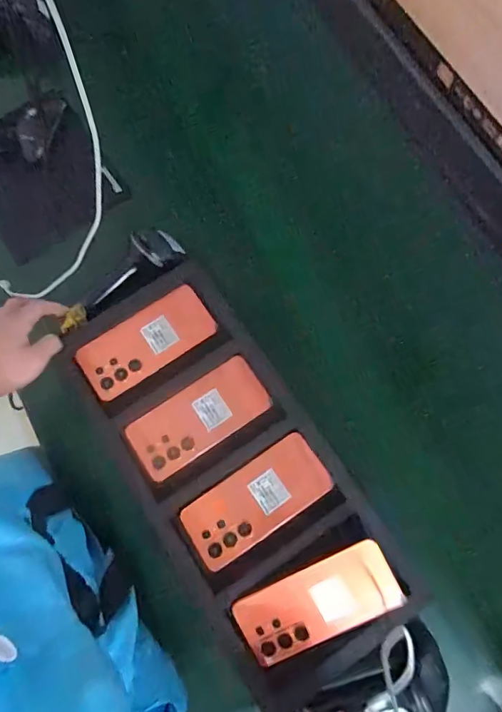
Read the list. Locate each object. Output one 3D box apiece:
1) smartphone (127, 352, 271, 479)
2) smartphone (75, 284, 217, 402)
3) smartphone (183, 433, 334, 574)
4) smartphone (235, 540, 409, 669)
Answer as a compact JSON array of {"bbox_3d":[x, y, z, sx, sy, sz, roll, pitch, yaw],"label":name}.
[{"bbox_3d":[-0.062,0.074,0.560,0.167,0.007,0.079,-32,78,-9],"label":"smartphone"},{"bbox_3d":[-0.130,-0.018,0.580,0.167,0.012,0.076,-33,78,-9],"label":"smartphone"},{"bbox_3d":[0.006,0.165,0.530,0.169,0.006,0.077,-33,78,-9],"label":"smartphone"},{"bbox_3d":[0.070,0.264,0.493,0.169,0.006,0.077,-26,89,2],"label":"smartphone"}]

